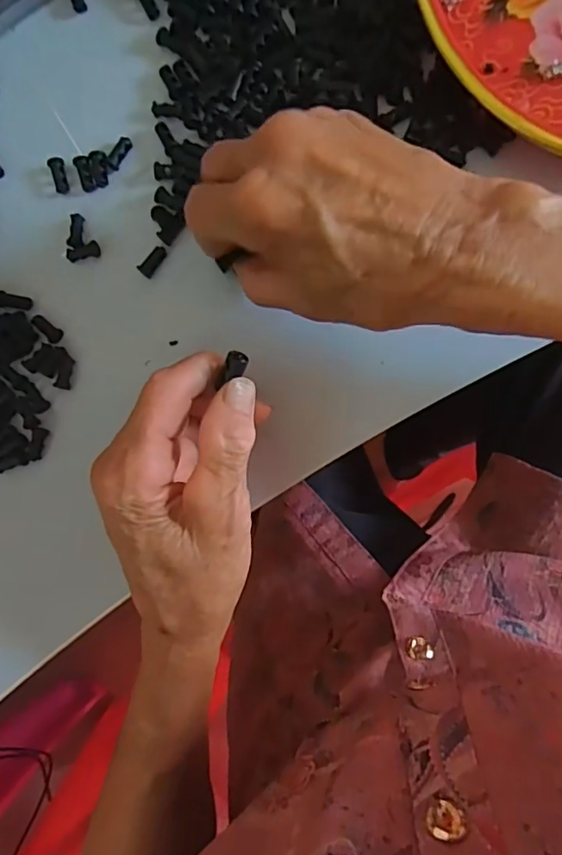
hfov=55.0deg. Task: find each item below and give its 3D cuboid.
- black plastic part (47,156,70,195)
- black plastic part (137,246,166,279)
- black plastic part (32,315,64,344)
[{"bbox_3d":[-0.113,-0.128,0.274,0.007,0.006,0.018,-10,88,6],"label":"black plastic part"},{"bbox_3d":[-0.064,-0.083,0.270,0.007,0.004,0.017,43,94,6],"label":"black plastic part"},{"bbox_3d":[-0.119,-0.050,0.273,0.018,0.004,0.008,37,93,6],"label":"black plastic part"}]

